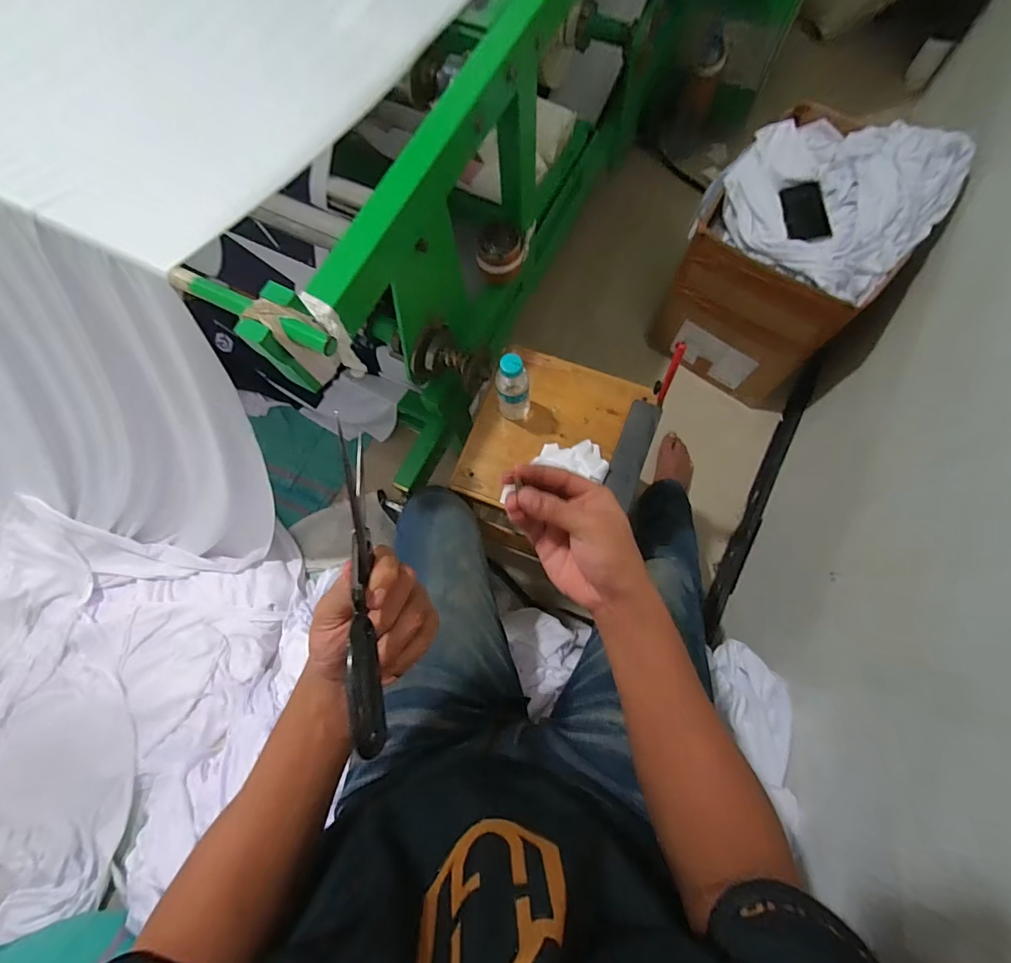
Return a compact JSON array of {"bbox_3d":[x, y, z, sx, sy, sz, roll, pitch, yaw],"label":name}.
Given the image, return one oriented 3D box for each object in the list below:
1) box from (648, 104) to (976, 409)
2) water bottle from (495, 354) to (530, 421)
[{"bbox_3d":[0.671,-0.543,1.128,0.415,0.436,0.454,35,79,11],"label":"box"},{"bbox_3d":[0.012,-0.138,0.700,0.052,0.152,0.041,2,75,3],"label":"water bottle"}]

